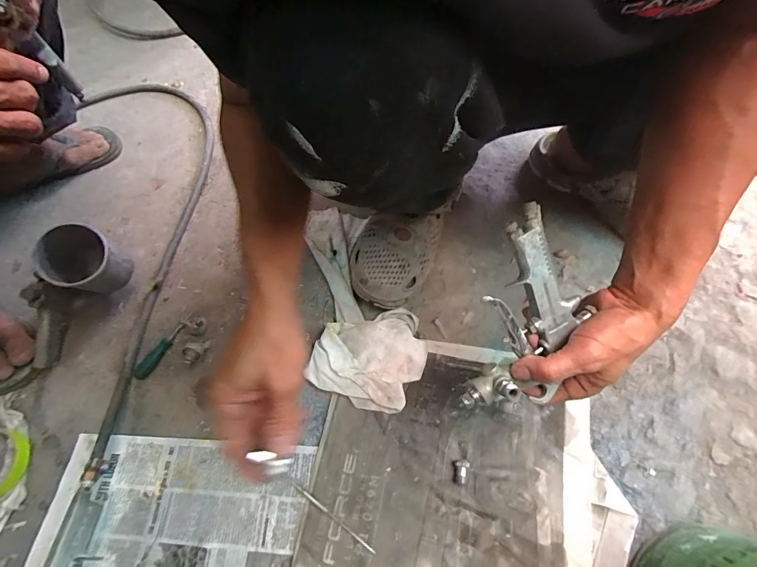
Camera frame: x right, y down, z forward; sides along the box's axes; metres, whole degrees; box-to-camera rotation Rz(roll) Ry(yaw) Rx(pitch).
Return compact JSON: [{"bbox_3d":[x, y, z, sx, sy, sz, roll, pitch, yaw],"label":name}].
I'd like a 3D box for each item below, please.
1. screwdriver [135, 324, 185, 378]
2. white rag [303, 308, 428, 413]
[{"bbox_3d":[-0.307,0.092,0.505,0.014,0.015,0.088,22,72,15],"label":"screwdriver"},{"bbox_3d":[-0.010,0.090,0.465,0.129,0.029,0.125,22,72,14],"label":"white rag"}]

